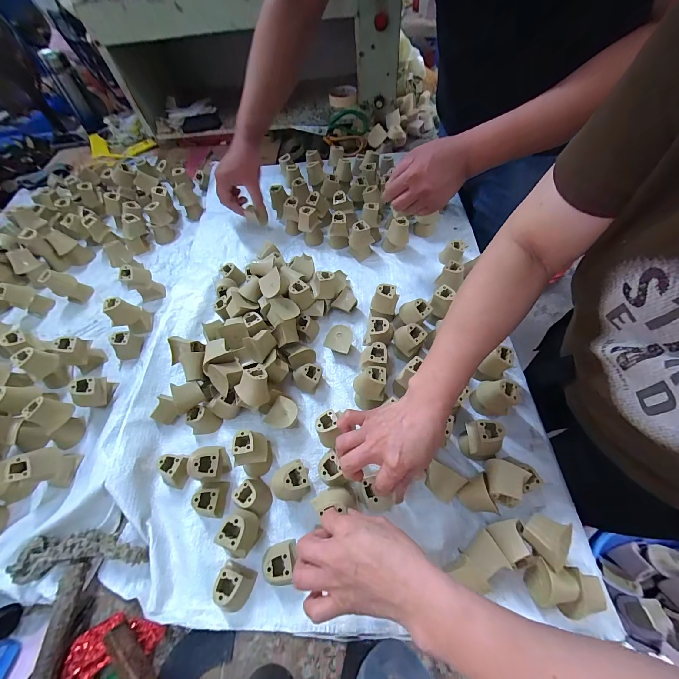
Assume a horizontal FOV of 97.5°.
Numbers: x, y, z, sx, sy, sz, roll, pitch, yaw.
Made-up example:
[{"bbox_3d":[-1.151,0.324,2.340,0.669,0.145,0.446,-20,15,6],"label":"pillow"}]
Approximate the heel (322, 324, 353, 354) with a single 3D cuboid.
[{"bbox_3d":[0.001,0.004,0.509,0.044,0.035,0.043,18,63,14],"label":"heel"}]

